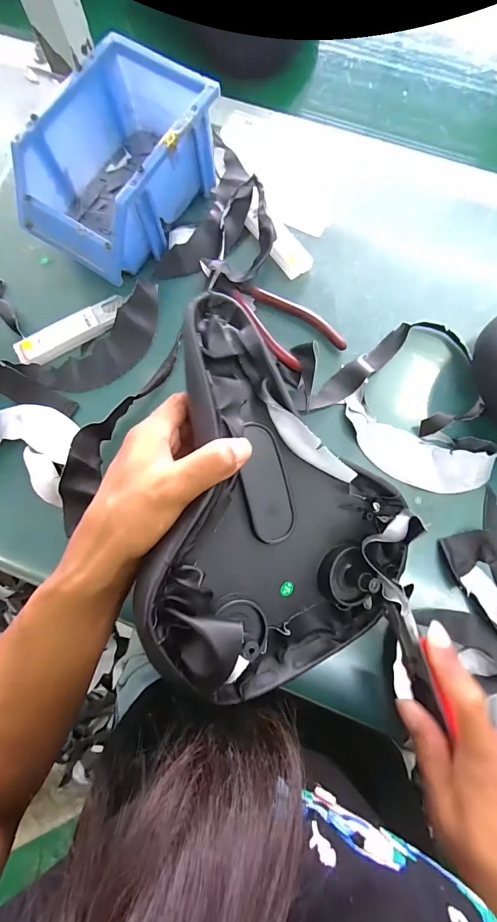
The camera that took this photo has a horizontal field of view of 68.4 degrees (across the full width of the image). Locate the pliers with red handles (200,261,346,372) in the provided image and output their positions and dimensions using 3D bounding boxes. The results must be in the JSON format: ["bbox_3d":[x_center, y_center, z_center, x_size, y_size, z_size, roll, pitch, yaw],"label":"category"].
[{"bbox_3d":[0.016,-0.141,0.343,0.151,0.015,0.056,44,82,9],"label":"pliers with red handles"}]

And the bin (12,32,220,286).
[{"bbox_3d":[-0.115,-0.268,0.337,0.115,0.077,0.180,31,80,7],"label":"bin"}]

